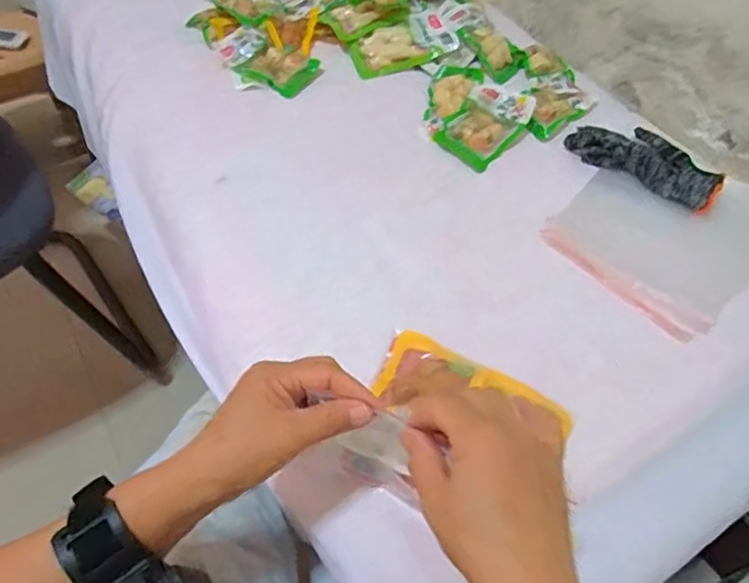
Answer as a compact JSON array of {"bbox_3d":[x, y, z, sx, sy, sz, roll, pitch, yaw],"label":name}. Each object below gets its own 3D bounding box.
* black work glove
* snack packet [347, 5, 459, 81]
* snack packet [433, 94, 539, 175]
[{"bbox_3d":[0.315,-0.158,0.682,0.169,0.028,0.086,28,53,17],"label":"black work glove"},{"bbox_3d":[0.038,-0.330,0.782,0.147,0.013,0.079,-25,71,-8],"label":"snack packet"},{"bbox_3d":[0.135,-0.199,0.698,0.070,0.023,0.120,36,56,22],"label":"snack packet"}]

